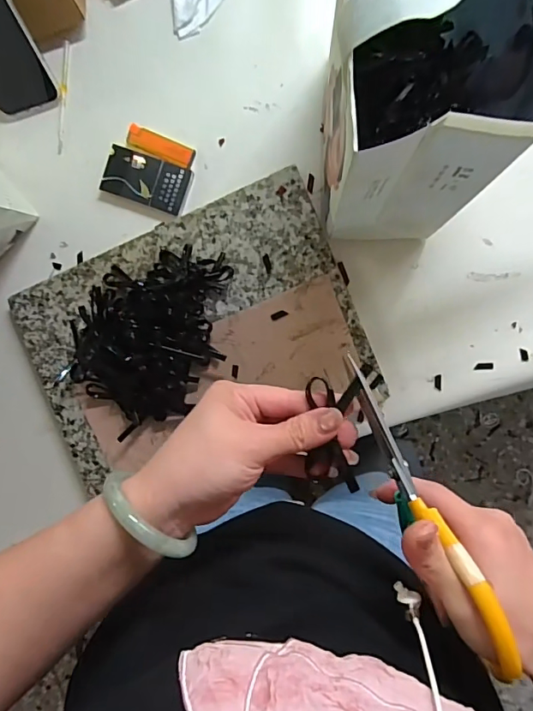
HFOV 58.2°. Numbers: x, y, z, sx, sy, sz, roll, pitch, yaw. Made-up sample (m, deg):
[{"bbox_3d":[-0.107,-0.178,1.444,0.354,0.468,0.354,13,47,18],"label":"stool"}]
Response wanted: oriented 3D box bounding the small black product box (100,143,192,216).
[{"bbox_3d":[-0.139,-0.203,0.557,0.100,0.009,0.053,20,95,4],"label":"small black product box"}]

